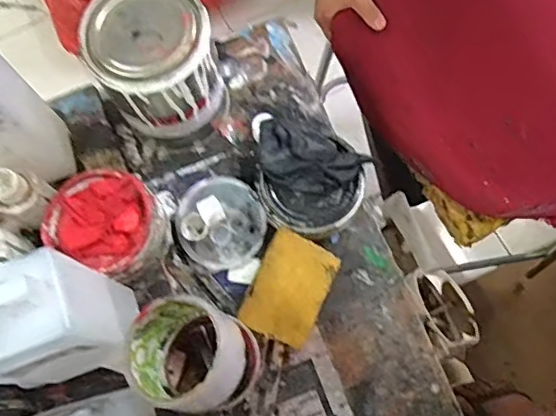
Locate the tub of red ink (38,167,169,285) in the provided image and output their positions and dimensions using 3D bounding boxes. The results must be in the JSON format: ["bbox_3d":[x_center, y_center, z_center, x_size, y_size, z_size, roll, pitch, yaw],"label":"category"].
[{"bbox_3d":[-0.152,0.014,0.539,0.107,0.068,0.087,28,76,10],"label":"tub of red ink"}]

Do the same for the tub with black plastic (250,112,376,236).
[{"bbox_3d":[0.026,-0.027,0.563,0.116,0.051,0.102,18,75,7],"label":"tub with black plastic"}]

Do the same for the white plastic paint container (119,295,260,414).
[{"bbox_3d":[-0.070,0.128,0.493,0.102,0.097,0.087,1,73,3],"label":"white plastic paint container"}]

